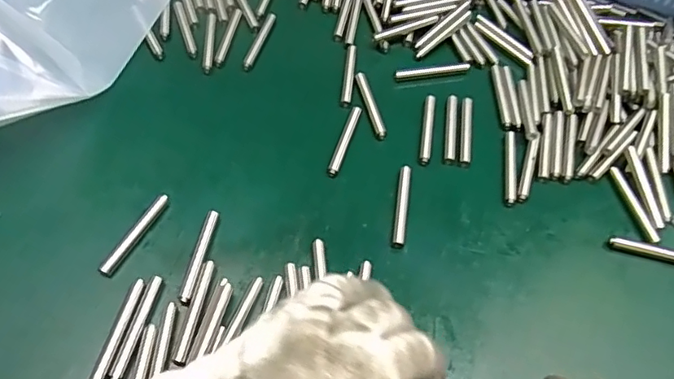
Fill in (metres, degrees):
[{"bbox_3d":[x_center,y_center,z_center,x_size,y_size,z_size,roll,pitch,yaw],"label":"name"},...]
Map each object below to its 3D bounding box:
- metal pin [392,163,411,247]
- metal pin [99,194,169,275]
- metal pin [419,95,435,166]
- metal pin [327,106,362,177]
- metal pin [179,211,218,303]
[{"bbox_3d":[0.041,0.010,0.352,0.008,0.007,0.058,9,58,2],"label":"metal pin"},{"bbox_3d":[-0.120,0.026,0.331,0.008,0.008,0.058,24,60,11],"label":"metal pin"},{"bbox_3d":[0.064,-0.043,0.387,0.007,0.004,0.060,9,58,3],"label":"metal pin"},{"bbox_3d":[0.006,-0.034,0.379,0.008,0.007,0.061,17,59,7],"label":"metal pin"},{"bbox_3d":[-0.081,0.038,0.324,0.006,0.004,0.058,10,58,3],"label":"metal pin"}]

